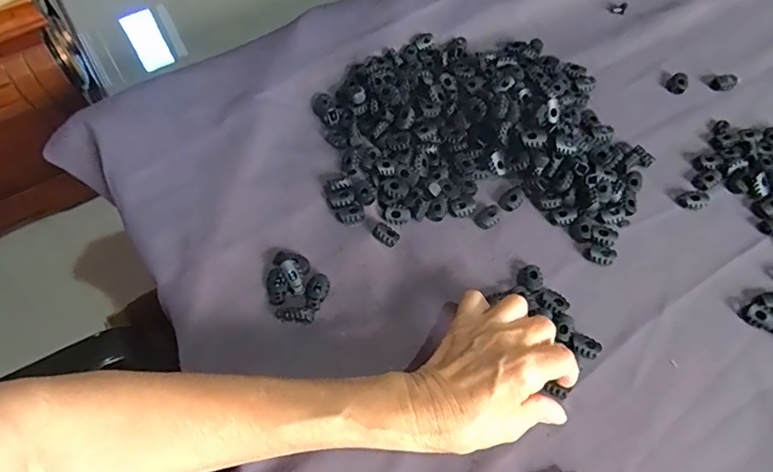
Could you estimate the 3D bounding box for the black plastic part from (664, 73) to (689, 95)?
[{"bbox_3d":[0.292,-0.153,0.508,0.019,0.008,0.025,29,65,14],"label":"black plastic part"}]

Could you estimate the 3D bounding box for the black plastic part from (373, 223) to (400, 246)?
[{"bbox_3d":[0.000,-0.001,0.418,0.020,0.009,0.014,38,67,18],"label":"black plastic part"}]

